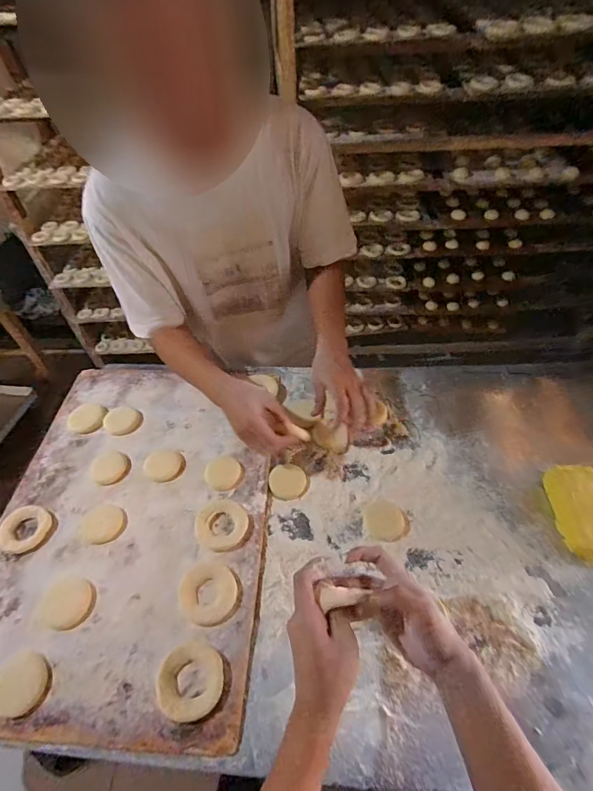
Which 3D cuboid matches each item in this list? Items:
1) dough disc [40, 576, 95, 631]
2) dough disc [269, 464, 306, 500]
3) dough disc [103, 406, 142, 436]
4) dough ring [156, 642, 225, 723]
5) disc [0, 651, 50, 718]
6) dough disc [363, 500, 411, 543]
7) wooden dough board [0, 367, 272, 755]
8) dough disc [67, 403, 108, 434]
[{"bbox_3d":[-0.327,0.295,0.561,0.078,0.008,0.064,11,51,11],"label":"dough disc"},{"bbox_3d":[-0.015,0.146,0.673,0.061,0.007,0.063,-1,50,1],"label":"dough disc"},{"bbox_3d":[-0.332,0.048,0.752,0.067,0.011,0.059,-11,51,-7],"label":"dough disc"},{"bbox_3d":[-0.132,0.354,0.490,0.078,0.013,0.079,-1,50,1],"label":"dough ring"},{"bbox_3d":[-0.351,0.363,0.498,0.072,0.006,0.062,35,59,27],"label":"disc"},{"bbox_3d":[0.142,0.198,0.624,0.068,0.006,0.067,-1,50,1],"label":"dough disc"},{"bbox_3d":[-0.265,0.181,0.649,0.423,0.015,0.581,1,50,3],"label":"wooden dough board"},{"bbox_3d":[-0.403,0.043,0.760,0.068,0.008,0.067,-1,50,1],"label":"dough disc"}]

